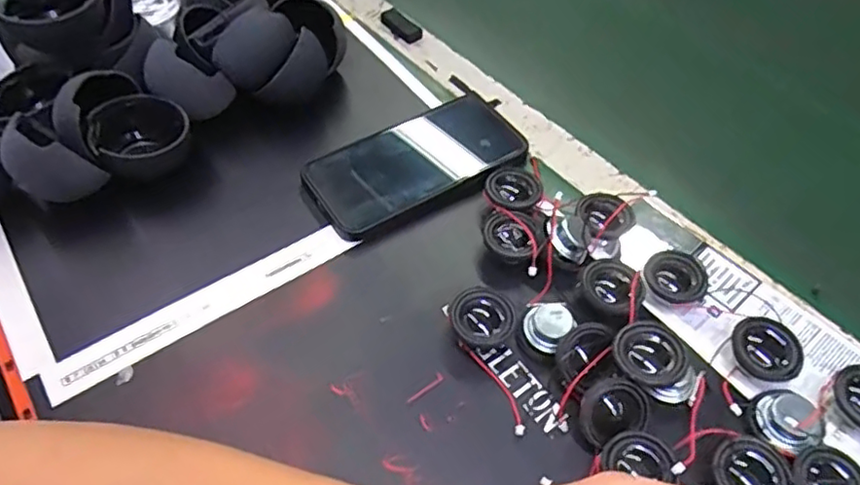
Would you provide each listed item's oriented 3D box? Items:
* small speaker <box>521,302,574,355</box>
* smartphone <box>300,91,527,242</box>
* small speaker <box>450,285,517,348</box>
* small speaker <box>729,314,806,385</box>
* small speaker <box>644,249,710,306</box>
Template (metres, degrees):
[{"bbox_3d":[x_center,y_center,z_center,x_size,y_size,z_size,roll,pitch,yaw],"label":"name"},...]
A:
[{"bbox_3d":[0.064,0.048,0.345,0.026,0.022,0.024,1,53,-1],"label":"small speaker"},{"bbox_3d":[-0.007,-0.055,0.426,0.148,0.018,0.079,-28,58,-21],"label":"smartphone"},{"bbox_3d":[0.030,0.042,0.347,0.034,0.020,0.032,1,53,-1],"label":"small speaker"},{"bbox_3d":[0.181,0.059,0.335,0.035,0.018,0.034,17,70,14],"label":"small speaker"},{"bbox_3d":[0.144,0.020,0.364,0.034,0.015,0.032,-1,73,13],"label":"small speaker"}]

